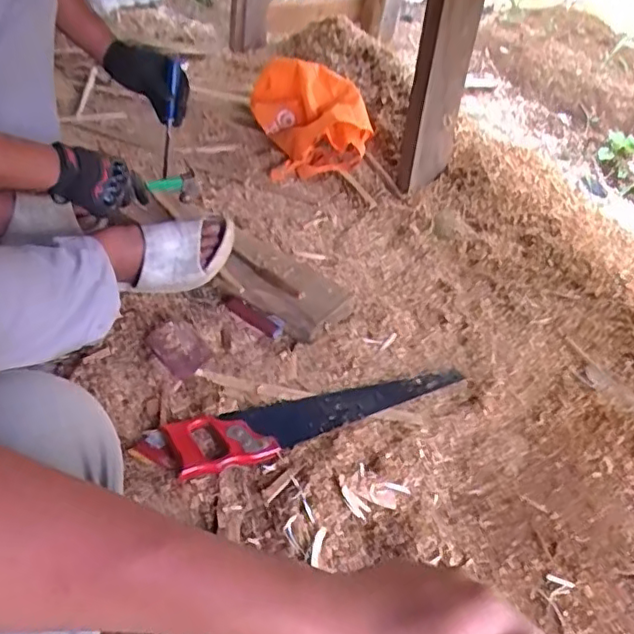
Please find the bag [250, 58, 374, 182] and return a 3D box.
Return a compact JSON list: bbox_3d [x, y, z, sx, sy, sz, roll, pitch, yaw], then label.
[{"bbox_3d":[-0.014,-0.475,1.423,0.250,0.171,0.256,-10,46,-15],"label":"bag"}]

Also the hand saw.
[{"bbox_3d":[0.015,0.142,0.871,0.441,0.027,0.091,-12,48,-15],"label":"hand saw"}]

